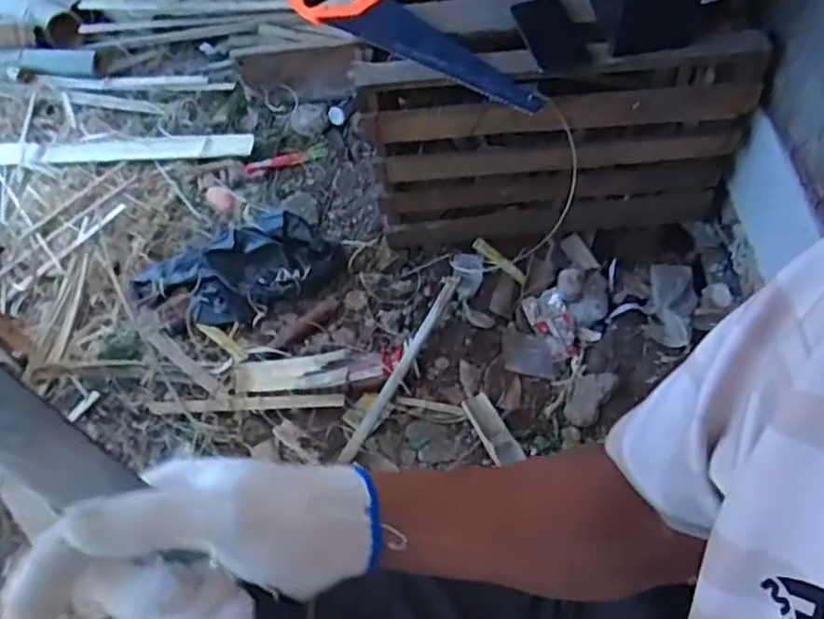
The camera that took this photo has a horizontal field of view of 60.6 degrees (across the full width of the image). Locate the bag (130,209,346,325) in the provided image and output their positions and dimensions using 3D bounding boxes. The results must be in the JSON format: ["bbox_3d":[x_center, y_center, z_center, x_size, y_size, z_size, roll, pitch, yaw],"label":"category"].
[{"bbox_3d":[-0.308,-0.080,1.213,0.362,0.090,0.181,-16,55,-6],"label":"bag"}]

